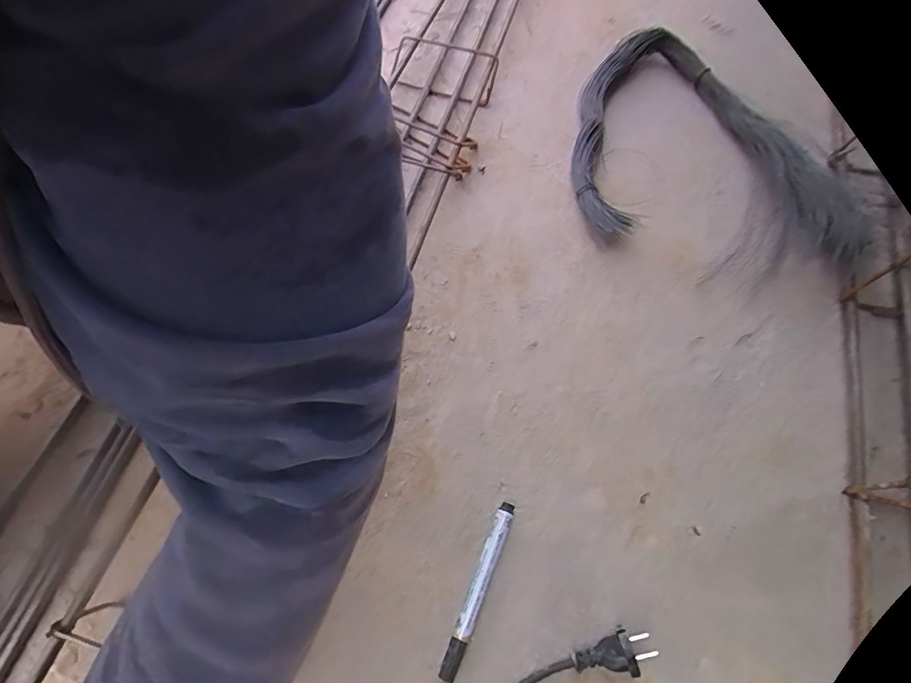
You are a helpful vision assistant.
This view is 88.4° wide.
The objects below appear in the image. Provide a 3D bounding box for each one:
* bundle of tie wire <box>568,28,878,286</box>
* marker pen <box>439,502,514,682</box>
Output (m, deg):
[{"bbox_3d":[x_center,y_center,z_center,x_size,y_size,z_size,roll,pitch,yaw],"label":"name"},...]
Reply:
[{"bbox_3d":[0.326,-0.268,0.585,0.334,0.064,0.405,19,66,6],"label":"bundle of tie wire"},{"bbox_3d":[0.020,0.209,0.398,0.014,0.015,0.142,22,66,8],"label":"marker pen"}]

